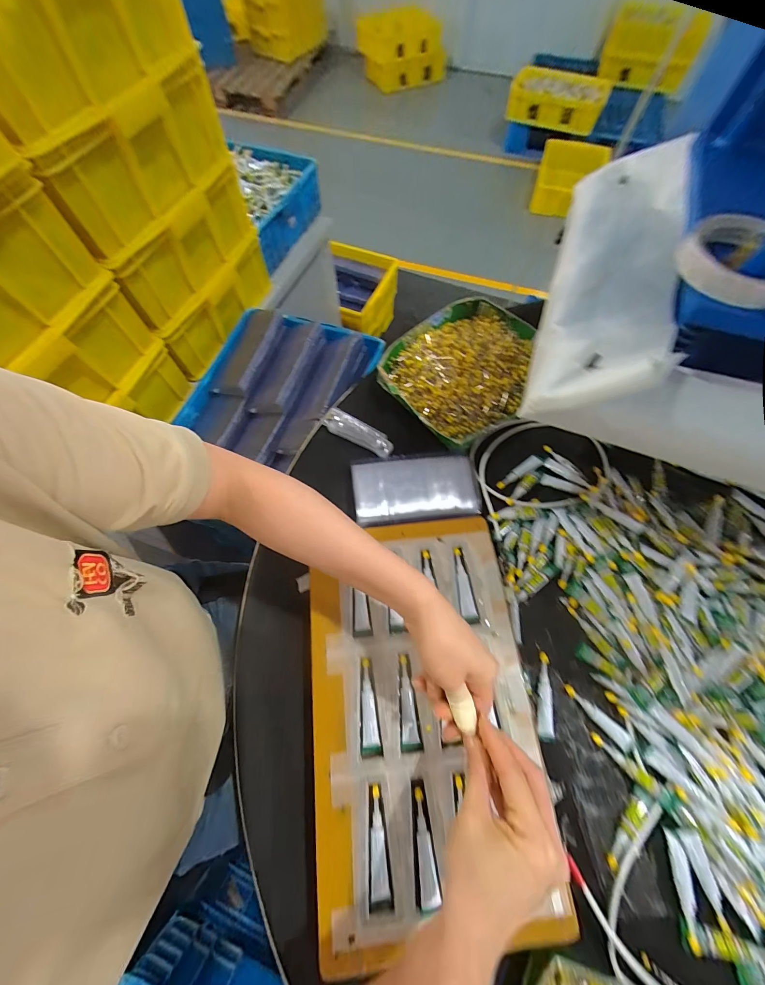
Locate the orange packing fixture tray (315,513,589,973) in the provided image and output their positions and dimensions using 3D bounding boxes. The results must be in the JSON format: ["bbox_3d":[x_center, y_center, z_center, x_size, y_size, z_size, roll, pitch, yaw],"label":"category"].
[{"bbox_3d":[0.040,0.216,0.356,0.225,0.018,0.373,-7,67,-1],"label":"orange packing fixture tray"}]

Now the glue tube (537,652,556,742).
[{"bbox_3d":[0.185,0.233,0.385,0.019,0.012,0.088,4,67,2],"label":"glue tube"}]

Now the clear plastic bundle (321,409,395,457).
[{"bbox_3d":[-0.038,-0.090,0.510,0.113,0.031,0.029,27,70,11],"label":"clear plastic bundle"}]

